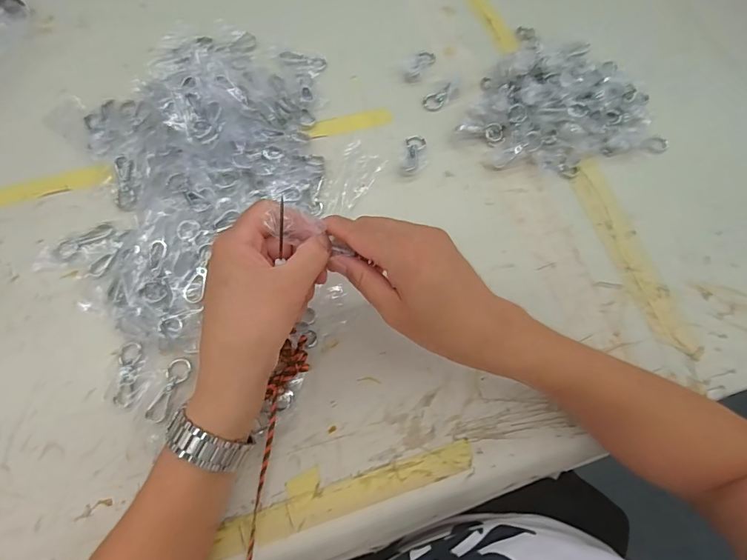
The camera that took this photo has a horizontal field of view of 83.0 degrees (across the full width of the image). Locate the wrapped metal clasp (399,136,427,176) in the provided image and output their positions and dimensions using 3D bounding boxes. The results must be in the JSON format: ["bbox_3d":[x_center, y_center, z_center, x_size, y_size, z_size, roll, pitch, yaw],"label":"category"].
[{"bbox_3d":[0.047,-0.143,0.479,0.026,0.010,0.058,12,67,2],"label":"wrapped metal clasp"}]

